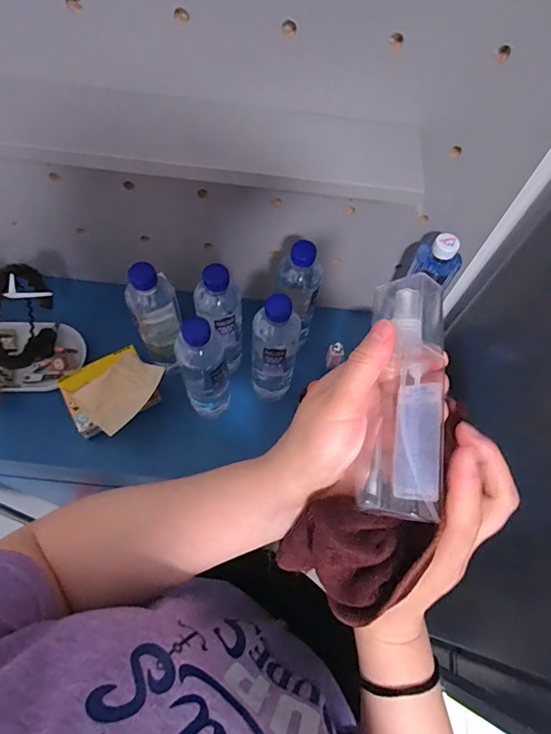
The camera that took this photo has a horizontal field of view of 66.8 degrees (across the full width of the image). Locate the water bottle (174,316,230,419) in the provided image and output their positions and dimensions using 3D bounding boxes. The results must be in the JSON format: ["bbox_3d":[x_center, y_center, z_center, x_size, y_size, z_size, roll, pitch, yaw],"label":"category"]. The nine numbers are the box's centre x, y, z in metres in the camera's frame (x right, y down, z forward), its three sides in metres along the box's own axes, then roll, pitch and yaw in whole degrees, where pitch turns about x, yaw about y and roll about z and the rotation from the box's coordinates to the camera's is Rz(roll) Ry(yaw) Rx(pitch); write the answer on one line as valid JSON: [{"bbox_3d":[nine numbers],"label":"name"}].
[{"bbox_3d":[-0.095,0.009,0.562,0.059,0.211,0.059,1,63,-3],"label":"water bottle"}]

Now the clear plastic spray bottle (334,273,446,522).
[{"bbox_3d":[0.078,0.016,0.267,0.048,0.051,0.145,10,79,1],"label":"clear plastic spray bottle"}]

